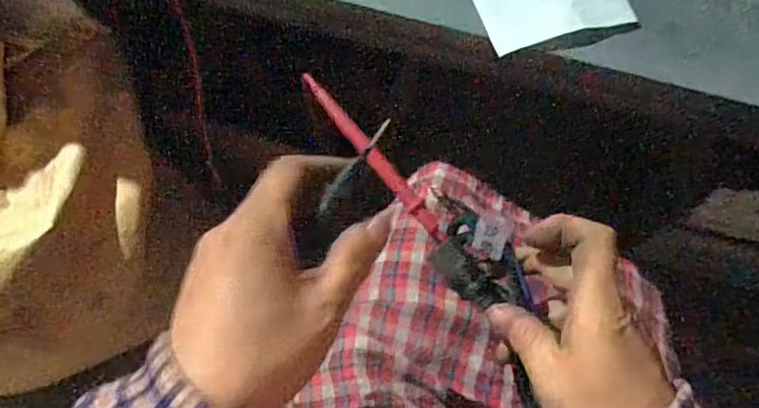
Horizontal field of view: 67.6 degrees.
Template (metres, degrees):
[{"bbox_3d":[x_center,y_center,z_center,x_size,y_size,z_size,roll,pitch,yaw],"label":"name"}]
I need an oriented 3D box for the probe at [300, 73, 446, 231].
[{"bbox_3d":[-0.007,-0.034,0.359,0.010,0.009,0.131,-38,81,-16],"label":"probe"}]

